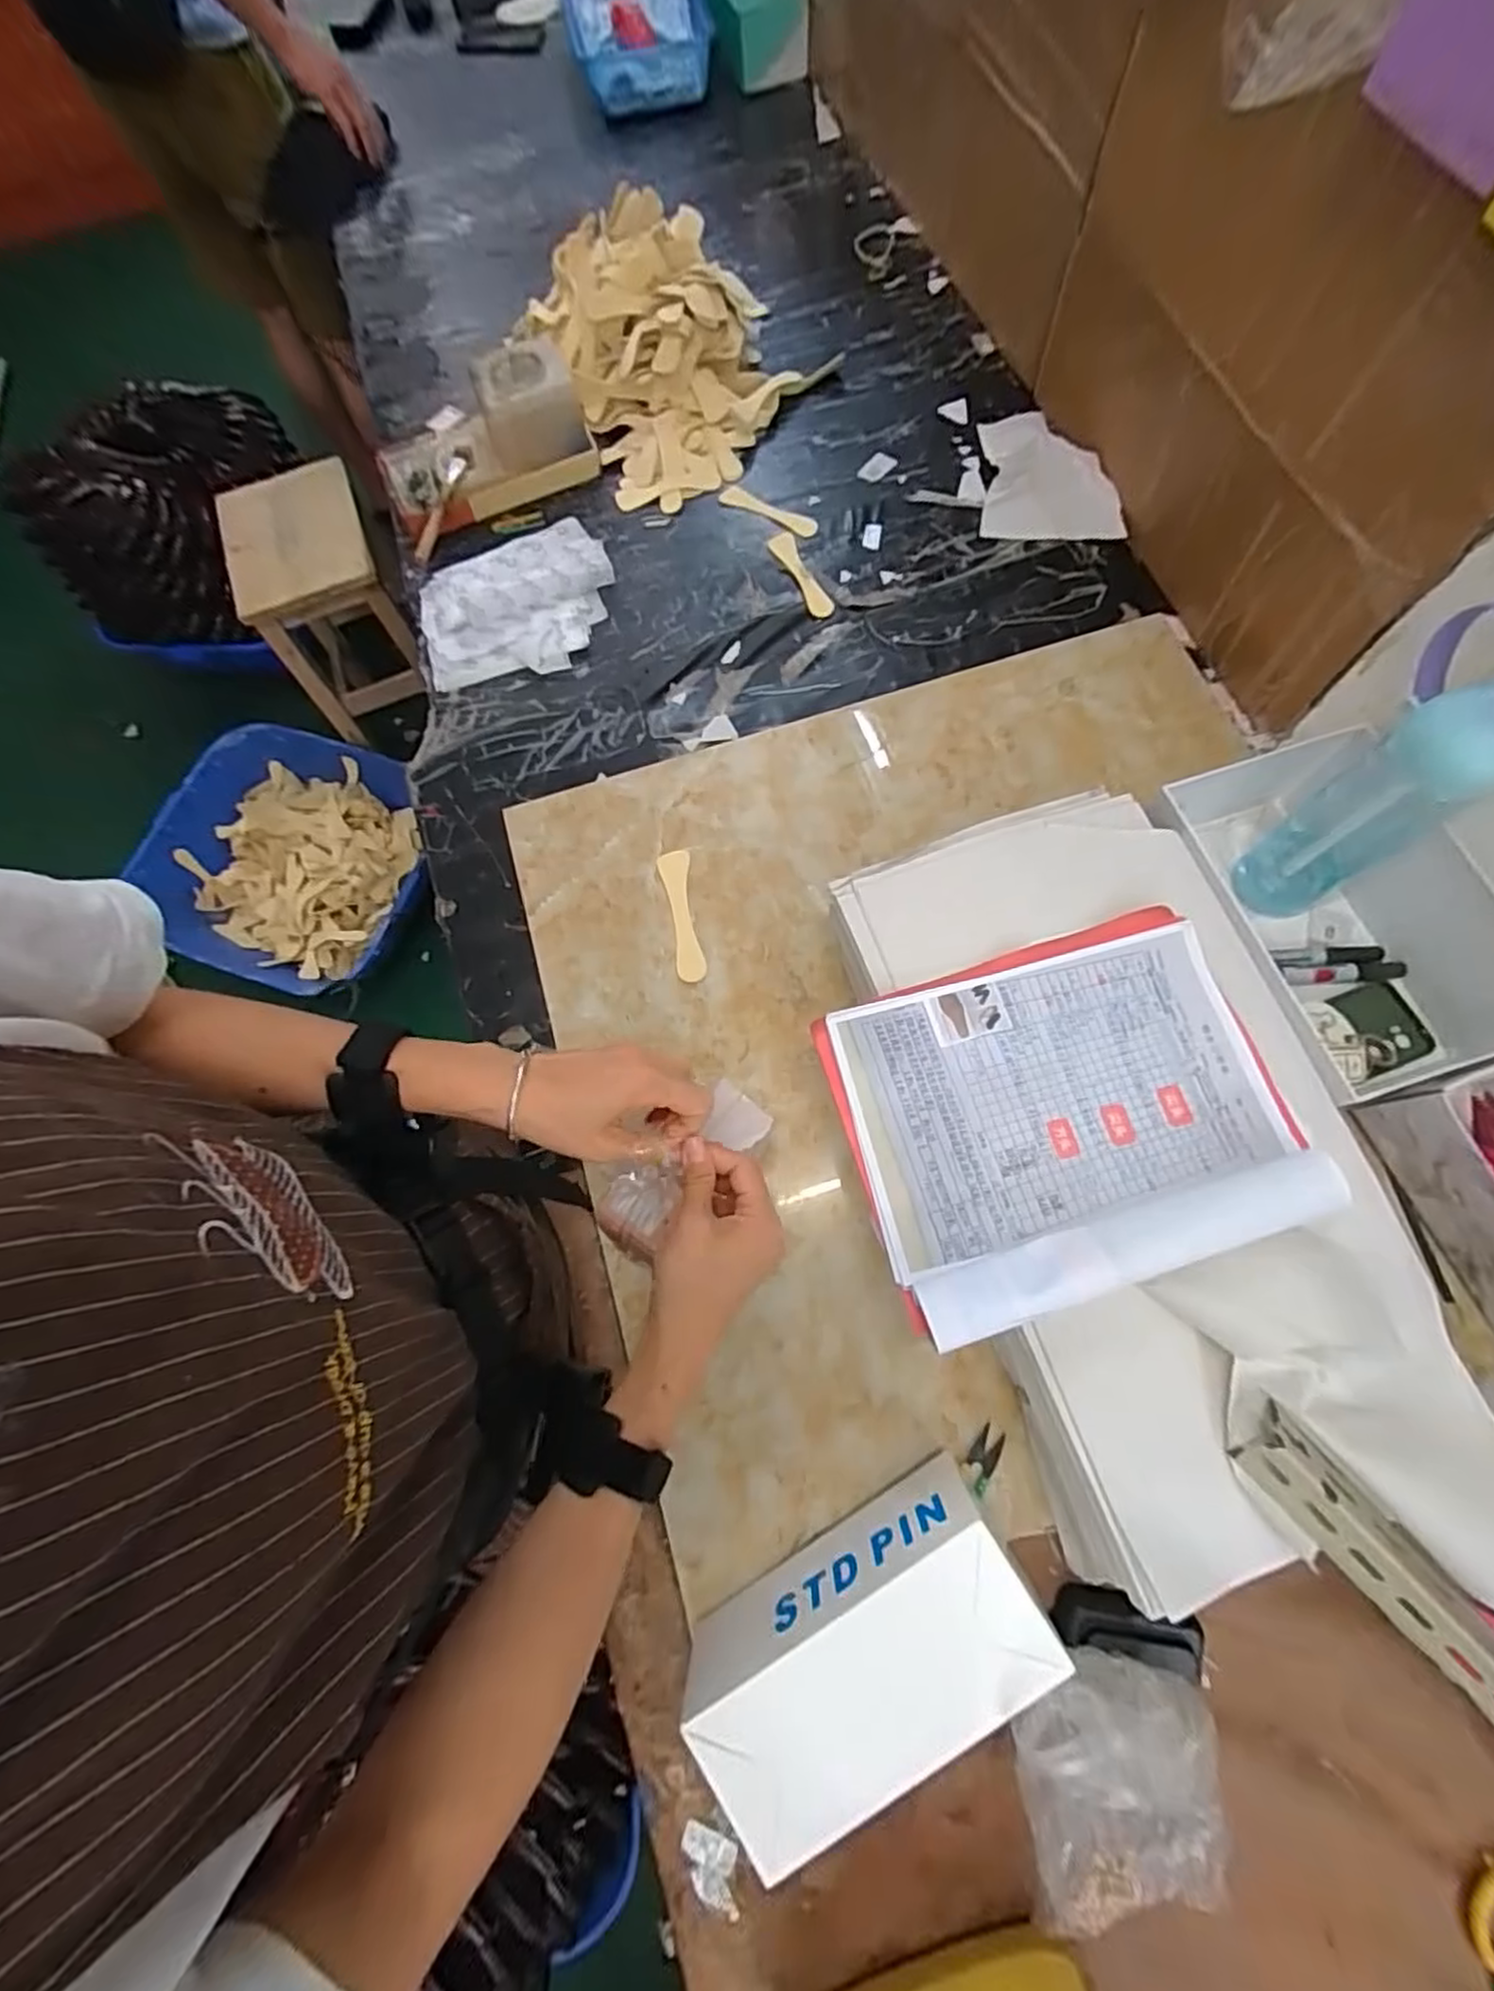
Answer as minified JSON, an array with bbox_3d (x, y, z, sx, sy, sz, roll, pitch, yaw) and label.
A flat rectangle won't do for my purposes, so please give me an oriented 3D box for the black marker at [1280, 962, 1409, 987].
[{"bbox_3d":[0.564,-0.019,0.675,0.109,0.018,0.019,-4,72,3],"label":"black marker"}]

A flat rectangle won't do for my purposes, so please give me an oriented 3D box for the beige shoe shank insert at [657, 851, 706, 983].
[{"bbox_3d":[-0.067,-0.084,0.743,0.032,0.005,0.146,-12,73,1],"label":"beige shoe shank insert"}]

